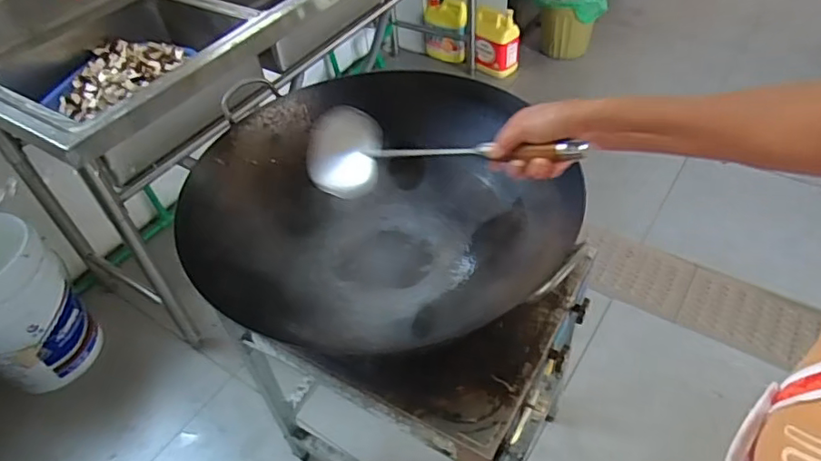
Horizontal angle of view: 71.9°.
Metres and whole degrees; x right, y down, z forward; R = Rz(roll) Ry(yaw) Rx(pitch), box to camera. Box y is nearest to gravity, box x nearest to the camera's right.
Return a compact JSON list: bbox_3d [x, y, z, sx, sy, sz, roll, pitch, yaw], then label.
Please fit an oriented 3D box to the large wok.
[{"bbox_3d":[-0.044,-0.054,0.886,0.487,0.221,0.485,-9,46,-3],"label":"large wok"}]

